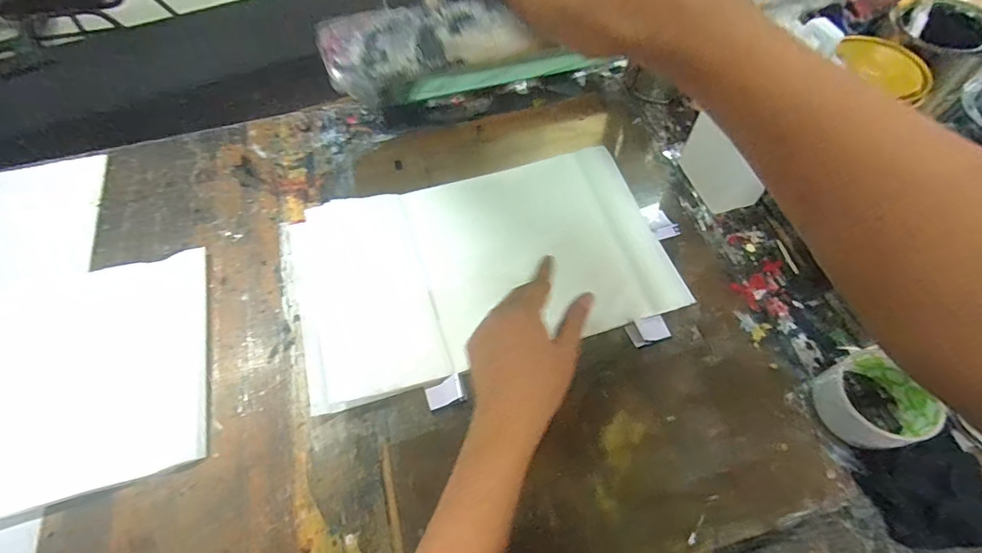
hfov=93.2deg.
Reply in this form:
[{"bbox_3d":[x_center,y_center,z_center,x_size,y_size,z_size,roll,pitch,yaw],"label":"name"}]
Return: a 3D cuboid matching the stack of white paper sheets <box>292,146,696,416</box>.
[{"bbox_3d":[-0.013,-0.022,0.537,0.410,0.024,0.244,-15,61,-7],"label":"stack of white paper sheets"}]

